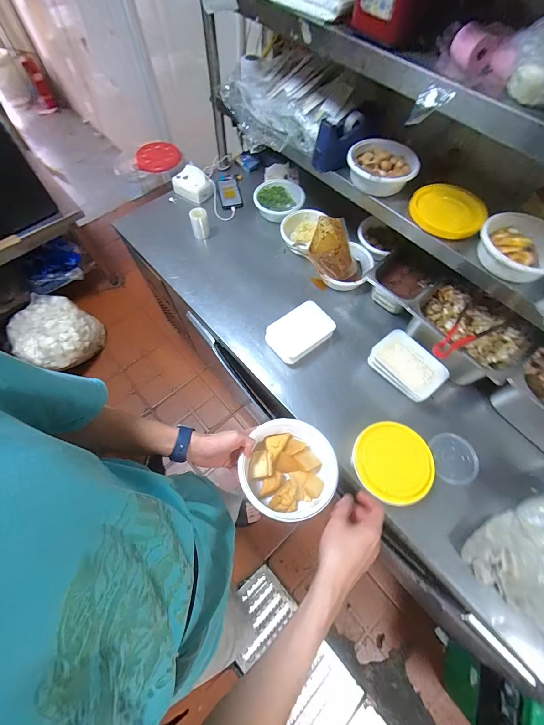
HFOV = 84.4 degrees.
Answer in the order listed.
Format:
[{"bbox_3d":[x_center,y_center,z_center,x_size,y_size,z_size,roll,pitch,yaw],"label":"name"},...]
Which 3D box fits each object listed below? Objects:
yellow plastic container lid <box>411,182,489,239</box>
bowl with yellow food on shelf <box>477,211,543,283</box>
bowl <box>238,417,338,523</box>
[{"bbox_3d":[0.430,-0.376,0.739,0.172,0.024,0.122,26,96,14],"label":"yellow plastic container lid"},{"bbox_3d":[0.547,-0.251,0.666,0.170,0.074,0.159,0,64,0],"label":"bowl with yellow food on shelf"},{"bbox_3d":[0.031,0.189,0.544,0.171,0.063,0.165,0,64,0],"label":"bowl"}]

